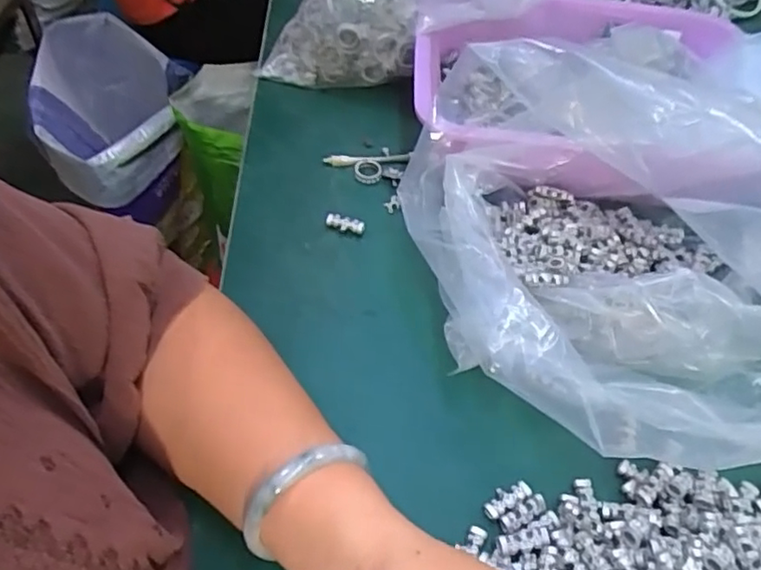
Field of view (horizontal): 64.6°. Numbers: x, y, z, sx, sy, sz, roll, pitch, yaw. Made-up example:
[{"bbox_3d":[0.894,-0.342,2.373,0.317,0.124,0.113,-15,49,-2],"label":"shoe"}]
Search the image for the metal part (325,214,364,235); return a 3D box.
[{"bbox_3d":[-0.028,-0.049,0.474,0.031,0.008,0.010,9,53,1],"label":"metal part"}]

